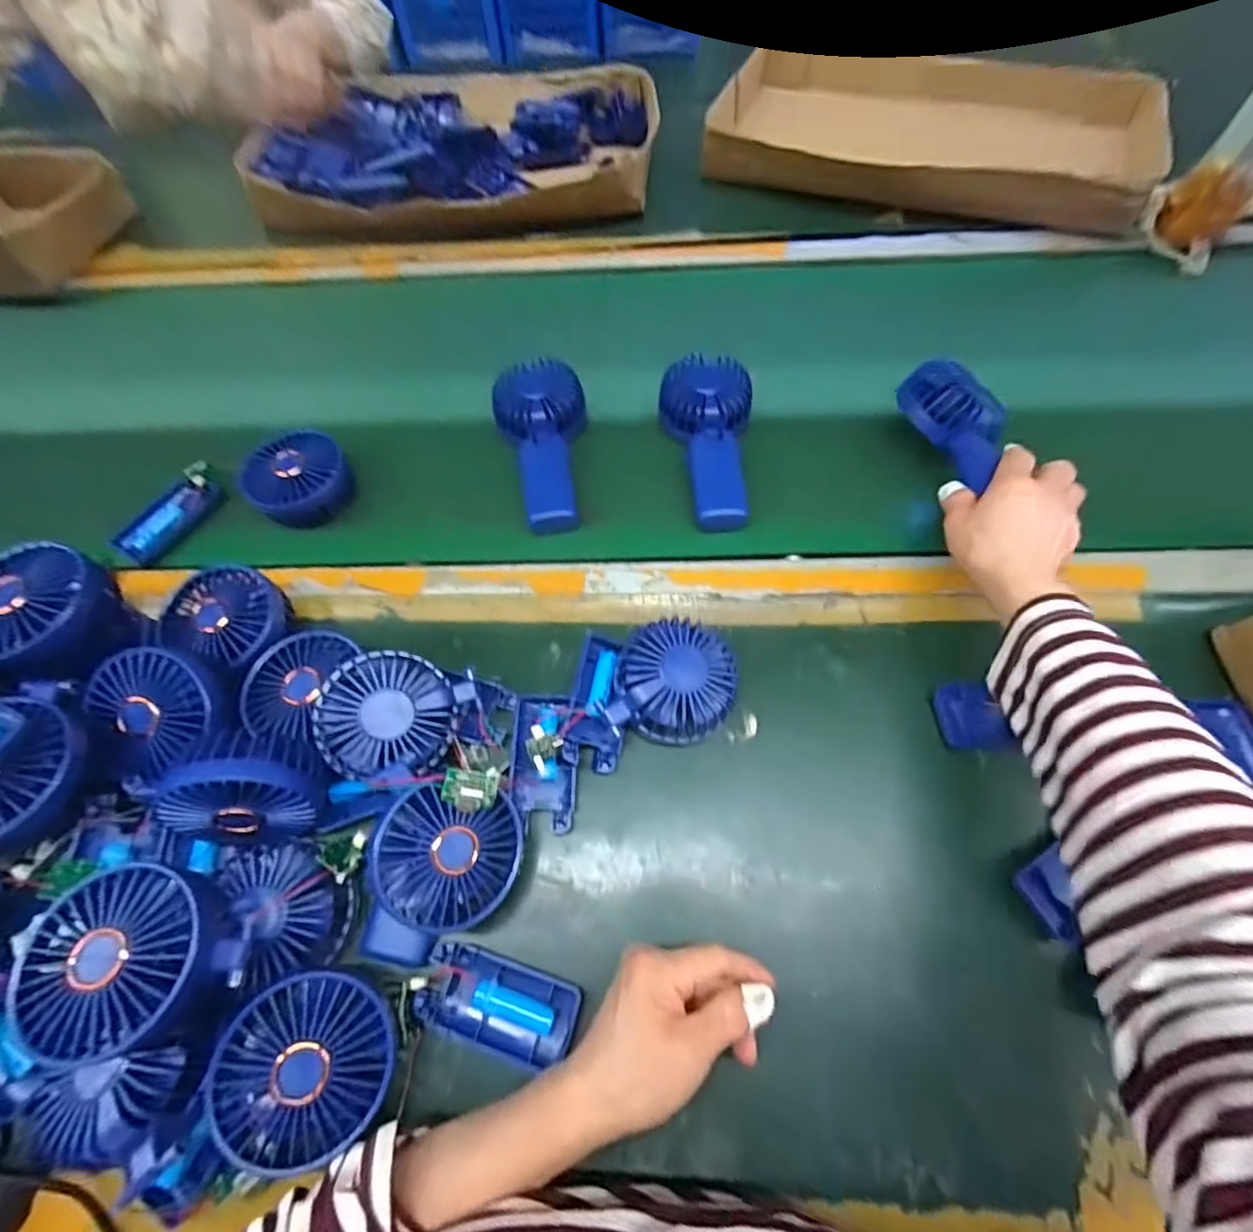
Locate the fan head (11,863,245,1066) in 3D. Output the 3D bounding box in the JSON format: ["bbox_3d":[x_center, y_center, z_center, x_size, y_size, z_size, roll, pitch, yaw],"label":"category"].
[{"bbox_3d":[-0.256,0.177,0.297,0.086,0.043,0.086,-1,64,2],"label":"fan head"}]

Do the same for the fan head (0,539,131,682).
[{"bbox_3d":[-0.388,0.001,0.384,0.078,0.058,0.084,16,66,10],"label":"fan head"}]

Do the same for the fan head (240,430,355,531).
[{"bbox_3d":[-0.286,-0.120,0.499,0.081,0.033,0.080,-1,64,2],"label":"fan head"}]

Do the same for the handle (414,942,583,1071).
[{"bbox_3d":[-0.075,0.229,0.336,0.092,0.015,0.045,13,66,9],"label":"handle"}]

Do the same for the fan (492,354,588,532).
[{"bbox_3d":[-0.071,-0.153,0.507,0.080,0.036,0.168,-10,64,-2],"label":"fan"}]

